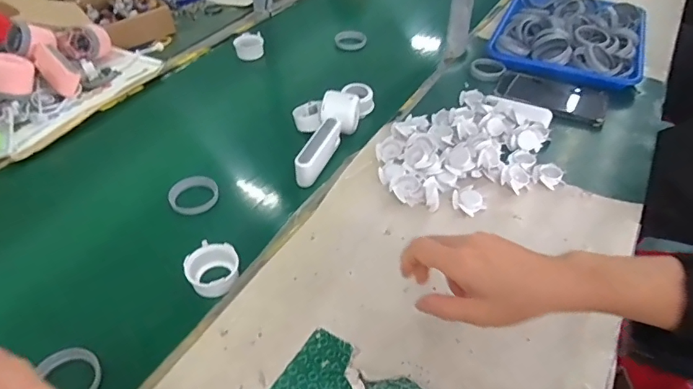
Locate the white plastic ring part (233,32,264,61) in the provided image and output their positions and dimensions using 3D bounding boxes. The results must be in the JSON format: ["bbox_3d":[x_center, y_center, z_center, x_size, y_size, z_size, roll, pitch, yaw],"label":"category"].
[{"bbox_3d":[-0.178,-0.274,0.866,0.053,0.037,0.037,-13,44,-13],"label":"white plastic ring part"}]

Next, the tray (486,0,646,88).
[{"bbox_3d":[0.406,-0.301,0.854,0.245,0.050,0.314,18,46,19],"label":"tray"}]

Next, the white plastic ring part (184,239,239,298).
[{"bbox_3d":[-0.142,0.078,0.496,0.050,0.031,0.049,0,43,0],"label":"white plastic ring part"}]

